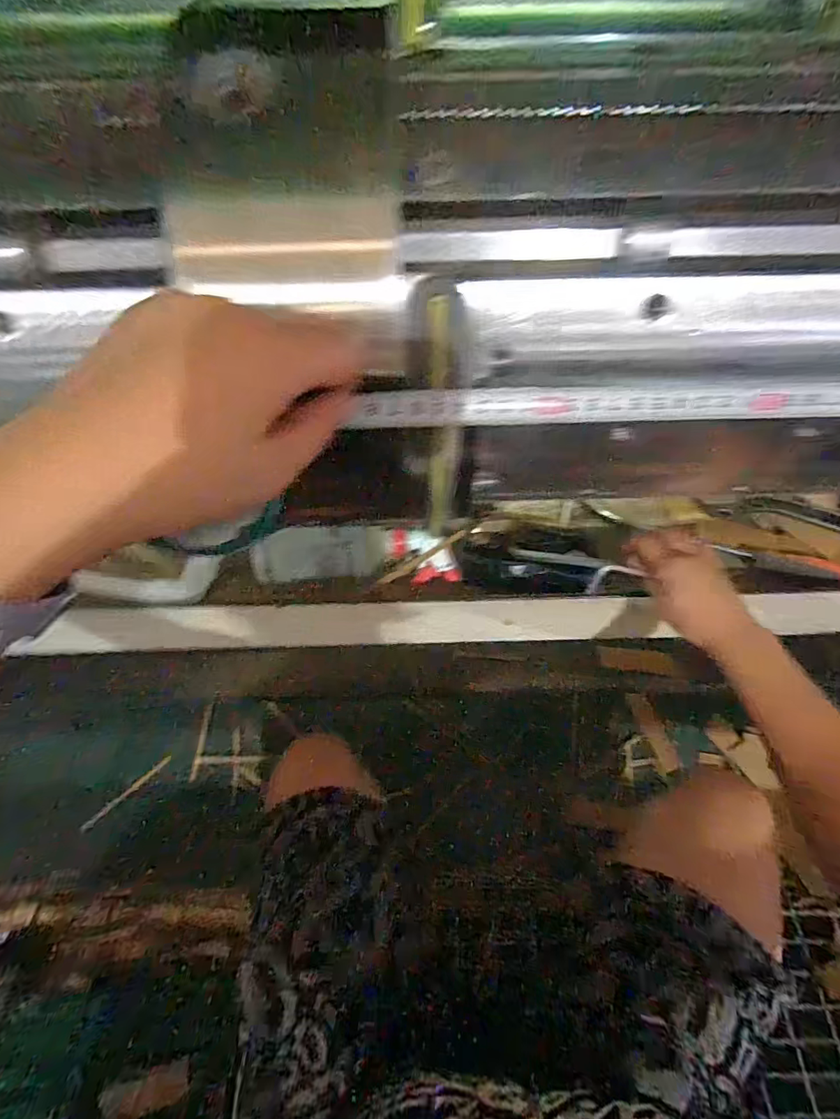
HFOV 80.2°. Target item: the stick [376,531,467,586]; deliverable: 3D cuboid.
[{"bbox_3d":[0.002,0.000,0.578,0.115,0.004,0.011,-31,103,7],"label":"stick"}]

